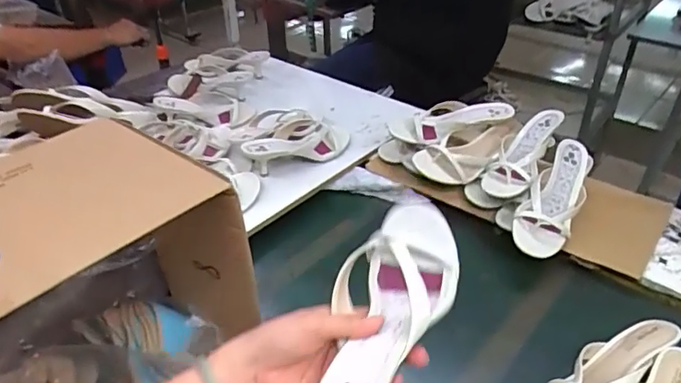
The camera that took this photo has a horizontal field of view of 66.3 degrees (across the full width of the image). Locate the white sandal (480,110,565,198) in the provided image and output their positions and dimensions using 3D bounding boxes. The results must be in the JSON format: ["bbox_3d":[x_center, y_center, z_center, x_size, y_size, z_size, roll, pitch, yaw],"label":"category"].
[{"bbox_3d":[0.353,-0.082,0.995,0.097,0.050,0.243,23,55,28],"label":"white sandal"}]

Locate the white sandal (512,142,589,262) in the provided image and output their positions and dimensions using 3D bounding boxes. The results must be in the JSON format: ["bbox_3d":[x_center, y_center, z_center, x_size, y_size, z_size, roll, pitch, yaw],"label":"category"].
[{"bbox_3d":[0.369,0.004,0.905,0.092,0.068,0.270,17,40,22],"label":"white sandal"}]

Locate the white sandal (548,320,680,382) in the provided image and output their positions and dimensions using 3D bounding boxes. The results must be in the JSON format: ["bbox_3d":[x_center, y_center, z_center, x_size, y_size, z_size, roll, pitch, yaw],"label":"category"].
[{"bbox_3d":[0.327,0.227,0.649,0.238,0.065,0.075,-26,43,-29],"label":"white sandal"}]

